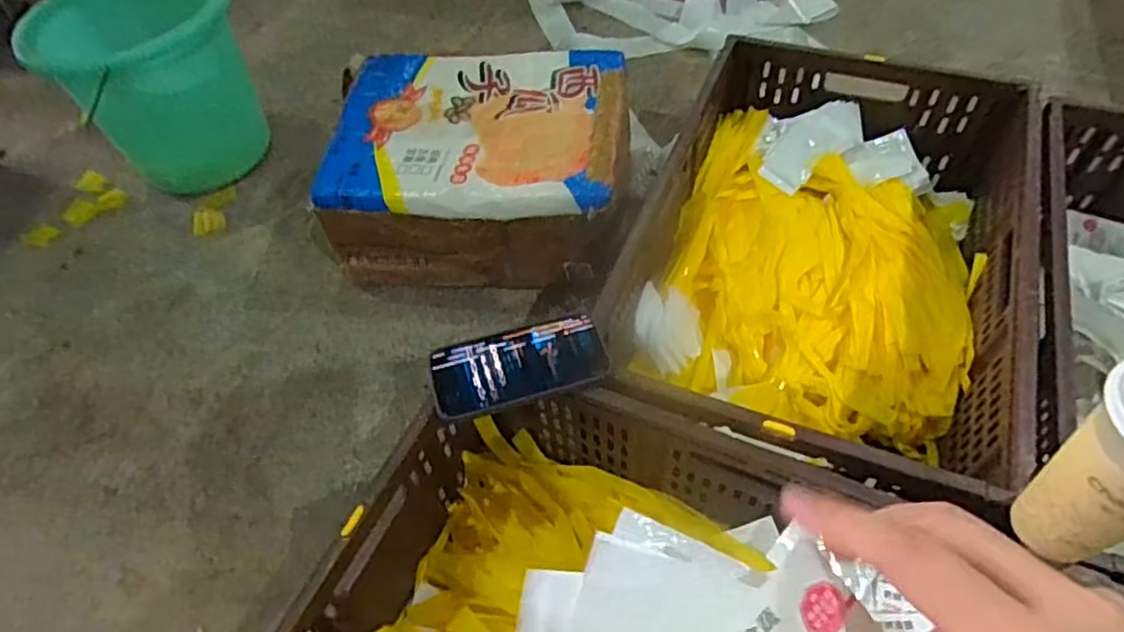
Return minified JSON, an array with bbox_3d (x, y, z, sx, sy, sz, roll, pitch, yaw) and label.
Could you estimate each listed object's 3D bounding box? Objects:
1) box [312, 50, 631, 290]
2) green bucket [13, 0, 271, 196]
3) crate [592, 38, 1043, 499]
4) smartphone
[{"bbox_3d":[-0.113,-0.218,1.017,0.410,0.195,0.333,4,54,8],"label":"box"},{"bbox_3d":[-0.663,-0.382,1.100,0.221,0.344,0.243,21,58,20],"label":"green bucket"},{"bbox_3d":[0.313,-0.057,0.836,0.386,0.230,0.621,17,57,17],"label":"crate"},{"bbox_3d":[-0.041,0.044,0.639,0.161,0.013,0.081,-17,53,-7],"label":"smartphone"}]

